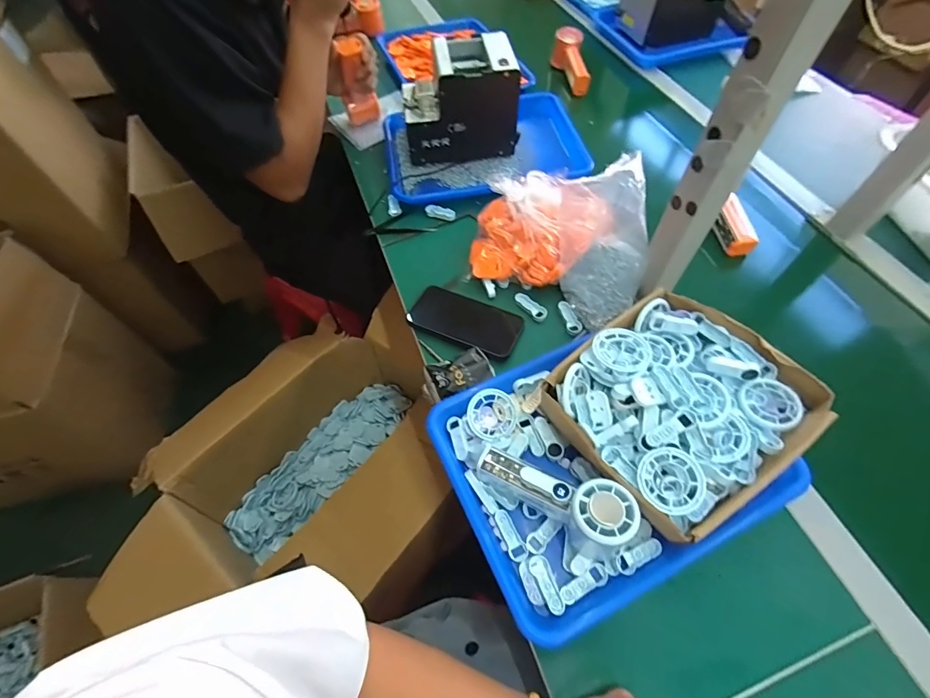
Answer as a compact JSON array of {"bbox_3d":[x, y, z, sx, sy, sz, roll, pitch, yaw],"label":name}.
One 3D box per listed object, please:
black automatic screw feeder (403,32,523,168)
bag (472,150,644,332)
[{"bbox_3d":[-0.012,-0.407,0.709,0.177,0.156,0.119,-8,58,-4],"label":"black automatic screw feeder"},{"bbox_3d":[0.124,-0.164,0.549,0.225,0.156,0.162,21,61,13],"label":"bag"}]

